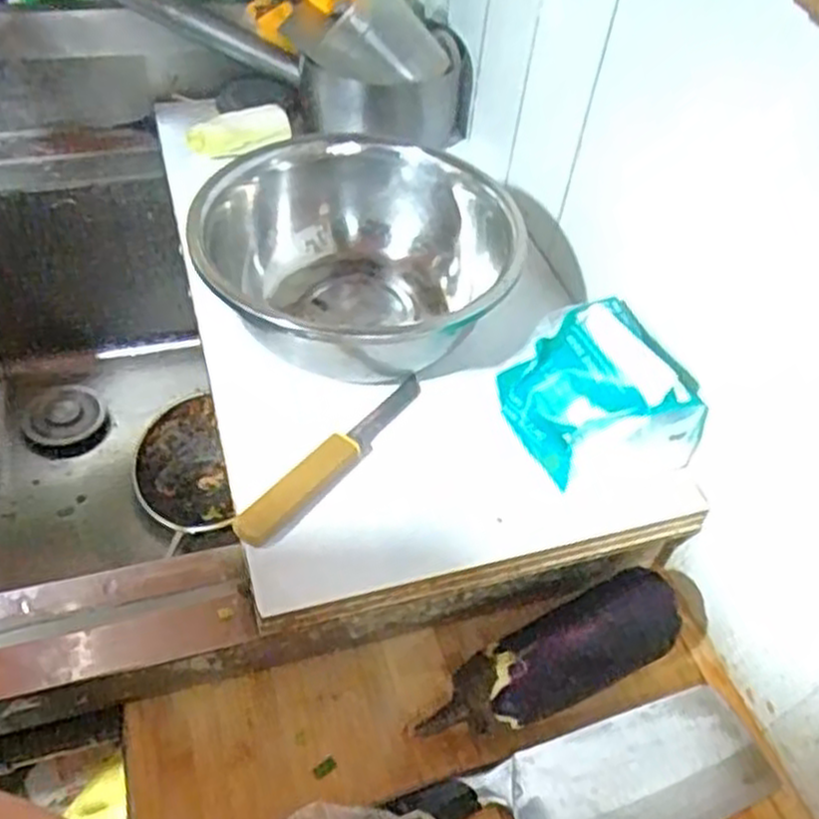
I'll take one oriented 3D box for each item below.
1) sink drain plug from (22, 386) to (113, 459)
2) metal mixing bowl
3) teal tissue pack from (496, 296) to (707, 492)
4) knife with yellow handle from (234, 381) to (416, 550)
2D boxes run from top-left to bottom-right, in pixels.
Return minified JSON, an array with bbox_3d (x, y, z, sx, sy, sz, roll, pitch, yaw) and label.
[{"bbox_3d":[-0.377,0.010,0.874,0.086,0.023,0.097,-15,51,-18],"label":"sink drain plug"},{"bbox_3d":[-0.037,-0.119,0.613,0.221,0.120,0.221,3,48,-3],"label":"metal mixing bowl"},{"bbox_3d":[0.124,-0.015,0.534,0.109,0.063,0.122,-19,53,-21],"label":"teal tissue pack"},{"bbox_3d":[-0.045,0.029,0.531,0.023,0.018,0.175,32,53,21],"label":"knife with yellow handle"}]

